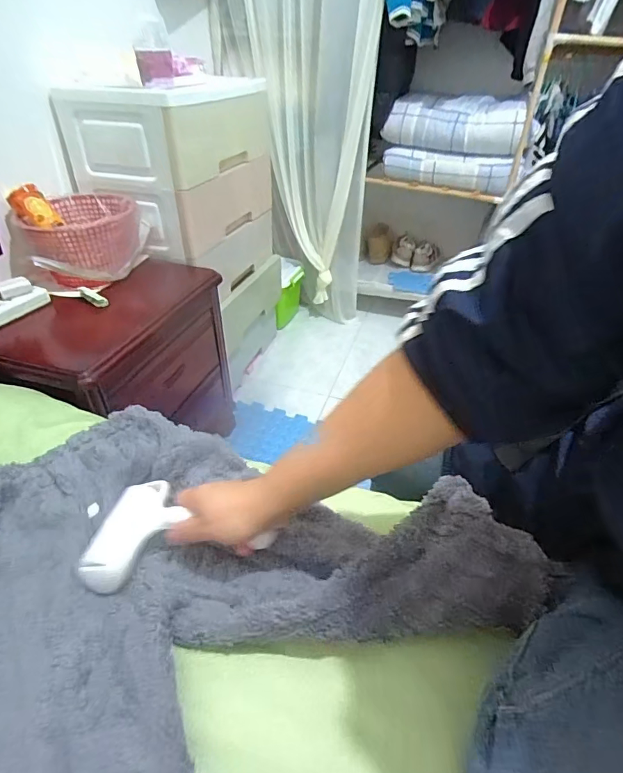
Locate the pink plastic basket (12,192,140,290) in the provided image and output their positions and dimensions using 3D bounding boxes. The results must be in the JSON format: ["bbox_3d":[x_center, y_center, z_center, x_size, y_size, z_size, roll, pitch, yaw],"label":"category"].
[{"bbox_3d":[-0.461,-0.297,0.918,0.219,0.125,0.199,-24,45,-29],"label":"pink plastic basket"}]

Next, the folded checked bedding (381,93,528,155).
[{"bbox_3d":[0.443,-0.830,1.403,0.393,0.129,0.218,12,40,13],"label":"folded checked bedding"}]

